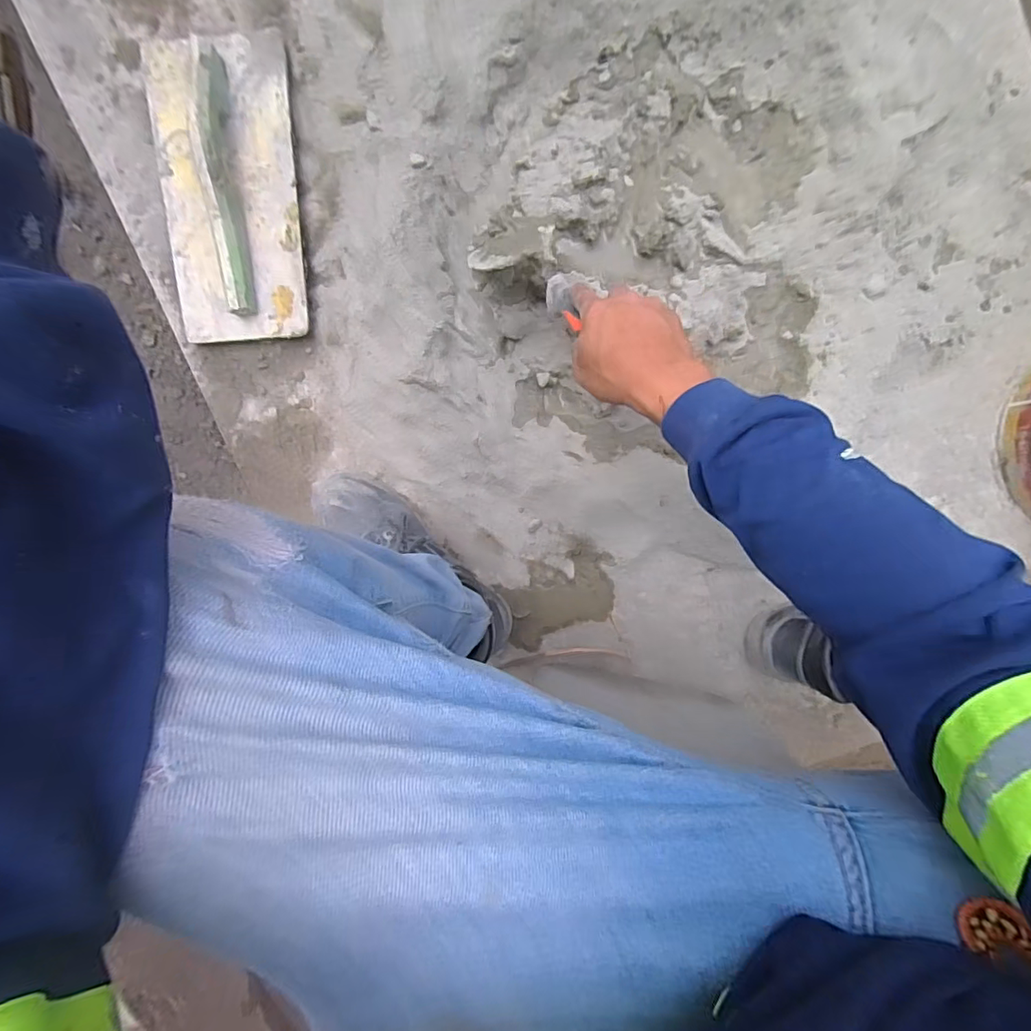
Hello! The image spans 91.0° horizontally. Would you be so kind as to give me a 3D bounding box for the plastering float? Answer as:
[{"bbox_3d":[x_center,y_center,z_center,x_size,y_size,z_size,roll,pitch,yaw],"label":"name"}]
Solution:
[{"bbox_3d":[-0.334,-0.373,0.570,0.162,0.064,0.333,-2,97,1],"label":"plastering float"}]

